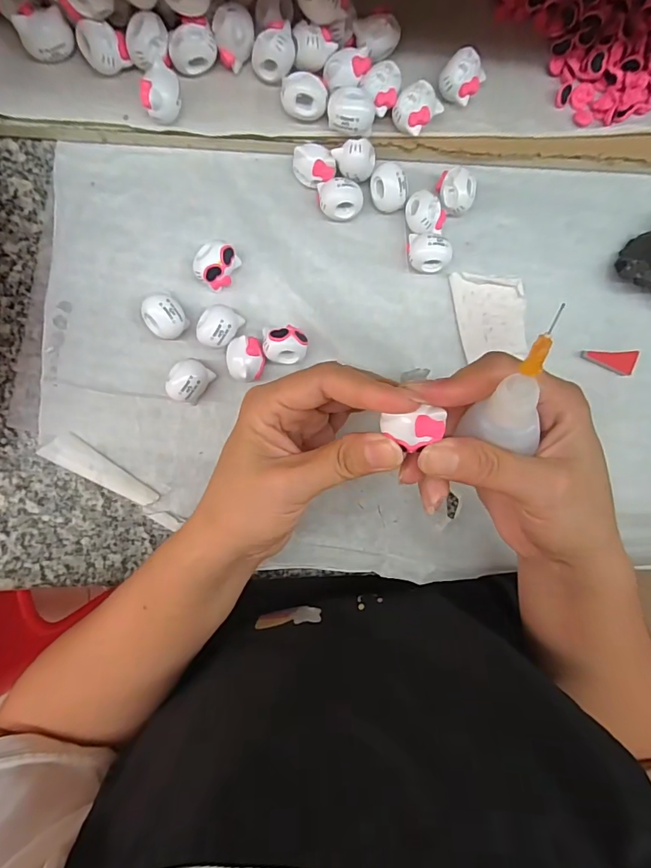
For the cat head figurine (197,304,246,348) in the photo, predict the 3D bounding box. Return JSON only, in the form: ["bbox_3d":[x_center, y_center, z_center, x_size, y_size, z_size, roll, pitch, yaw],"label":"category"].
[{"bbox_3d":[-0.062,-0.062,0.263,0.020,0.021,0.025,36,91,-7],"label":"cat head figurine"}]

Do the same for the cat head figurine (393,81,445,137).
[{"bbox_3d":[0.050,-0.181,0.255,0.025,0.017,0.022,-45,97,0],"label":"cat head figurine"}]

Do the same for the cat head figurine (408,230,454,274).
[{"bbox_3d":[0.065,-0.110,0.272,0.029,0.019,0.023,-9,96,-4],"label":"cat head figurine"}]

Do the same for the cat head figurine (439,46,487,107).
[{"bbox_3d":[0.077,-0.201,0.256,0.021,0.014,0.024,39,91,-7],"label":"cat head figurine"}]

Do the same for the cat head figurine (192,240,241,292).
[{"bbox_3d":[-0.064,-0.097,0.262,0.022,0.019,0.024,0,95,-5],"label":"cat head figurine"}]

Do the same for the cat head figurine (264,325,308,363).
[{"bbox_3d":[-0.024,-0.051,0.264,0.025,0.019,0.020,-1,95,-5],"label":"cat head figurine"}]

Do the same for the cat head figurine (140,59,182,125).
[{"bbox_3d":[-0.087,-0.182,0.243,0.020,0.020,0.022,0,95,-5],"label":"cat head figurine"}]

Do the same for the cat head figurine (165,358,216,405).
[{"bbox_3d":[-0.079,-0.031,0.262,0.021,0.020,0.024,38,91,-7],"label":"cat head figurine"}]

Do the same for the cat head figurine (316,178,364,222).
[{"bbox_3d":[0.009,-0.137,0.267,0.026,0.017,0.021,-5,96,-5],"label":"cat head figurine"}]

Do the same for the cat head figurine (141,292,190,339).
[{"bbox_3d":[-0.092,-0.067,0.261,0.022,0.020,0.024,0,95,-5],"label":"cat head figurine"}]

